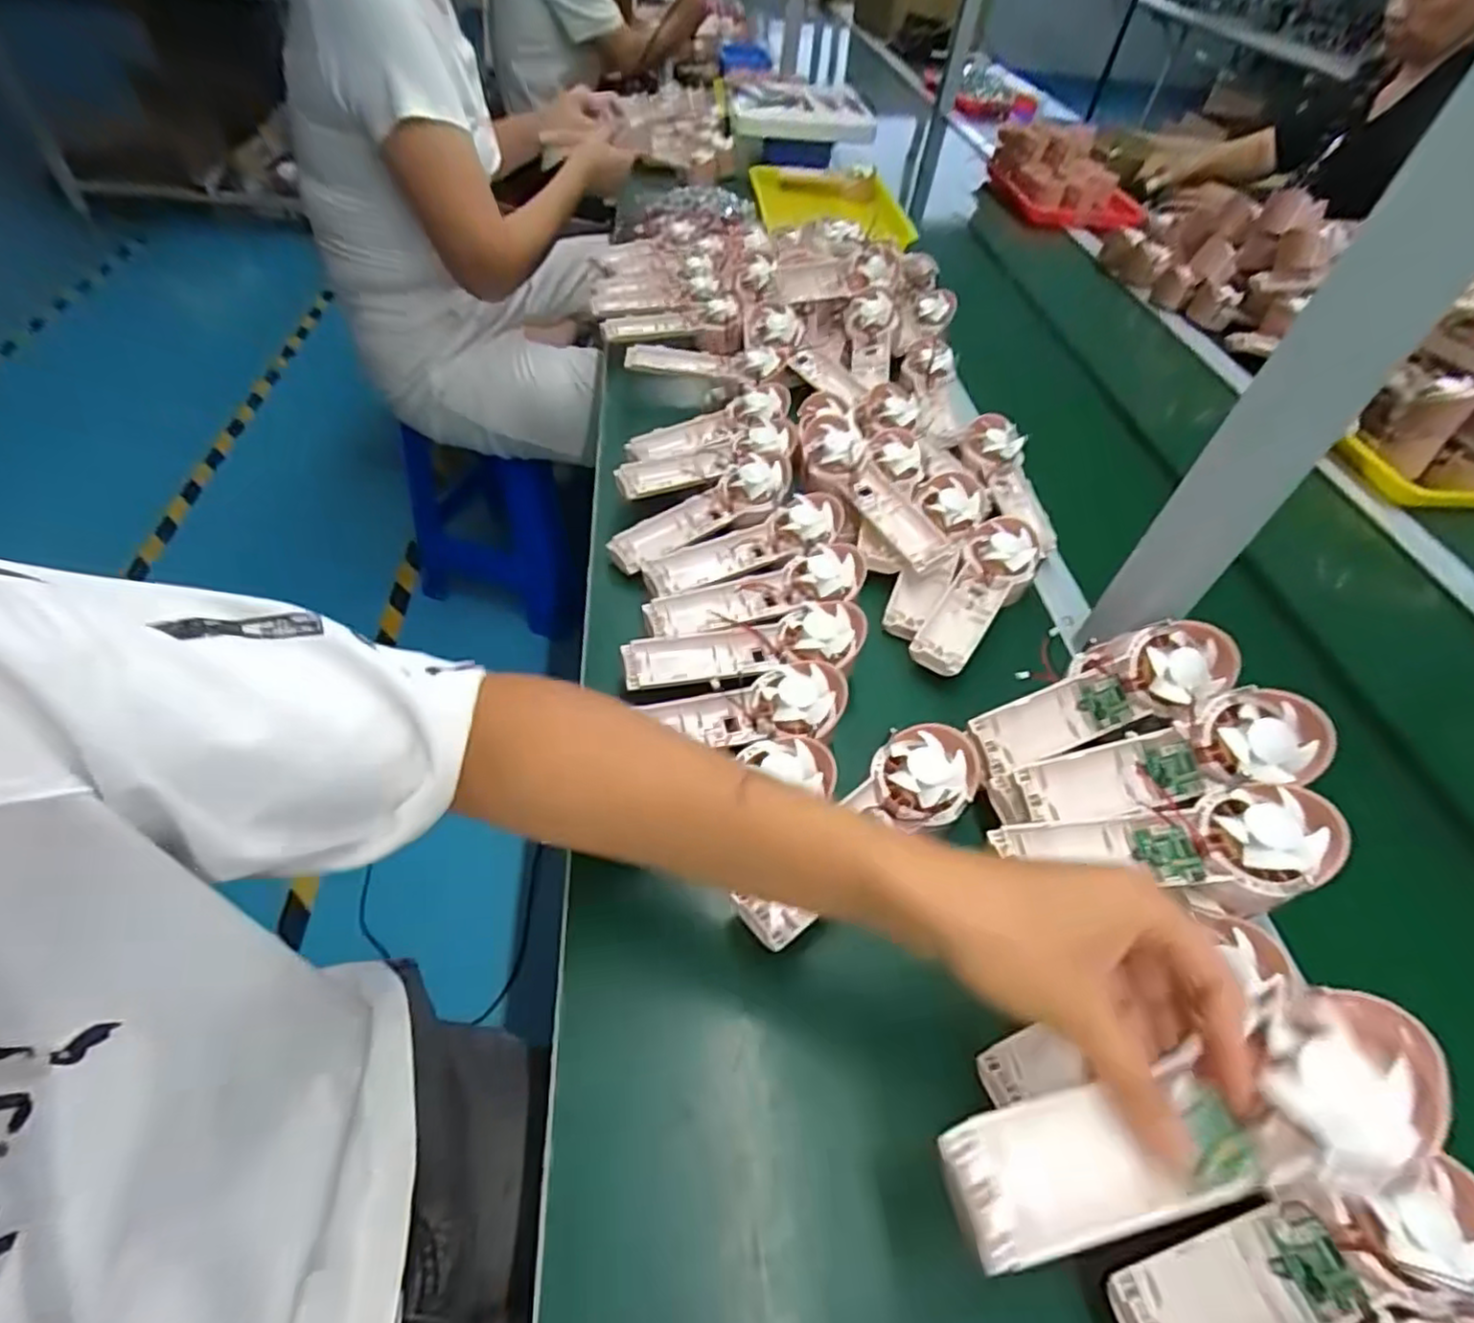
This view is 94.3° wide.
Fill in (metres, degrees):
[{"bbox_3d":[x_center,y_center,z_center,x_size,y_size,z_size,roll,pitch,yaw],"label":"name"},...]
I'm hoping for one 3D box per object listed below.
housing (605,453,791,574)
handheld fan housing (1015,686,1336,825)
[{"bbox_3d":[-0.030,-0.134,0.609,0.179,0.028,0.058,-30,58,-12],"label":"housing"},{"bbox_3d":[0.259,0.061,0.412,0.170,0.029,0.053,-17,51,7],"label":"handheld fan housing"}]

